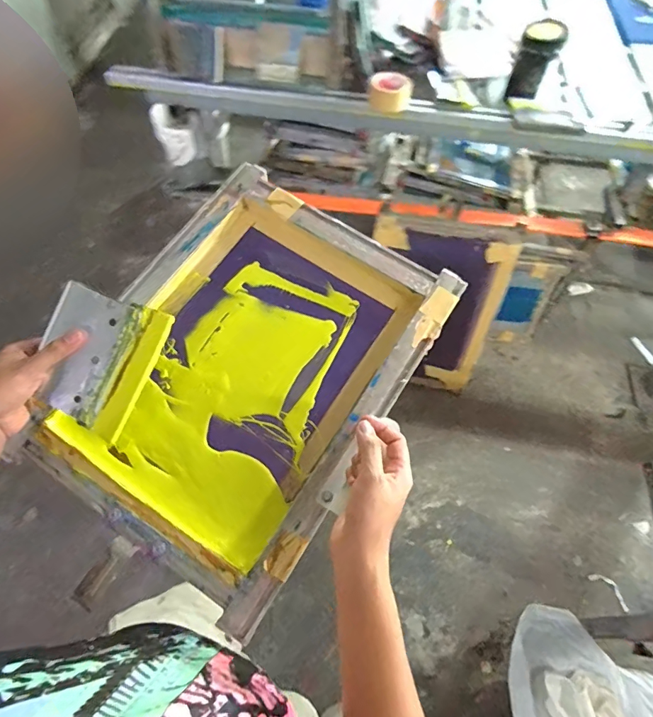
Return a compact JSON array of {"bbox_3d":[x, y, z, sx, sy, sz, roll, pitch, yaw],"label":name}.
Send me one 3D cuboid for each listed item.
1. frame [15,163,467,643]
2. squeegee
[{"bbox_3d":[-0.101,0.004,0.581,0.369,0.043,0.473,31,71,14],"label":"frame"},{"bbox_3d":[-0.264,0.001,0.513,0.121,0.012,0.153,24,92,-4],"label":"squeegee"}]

